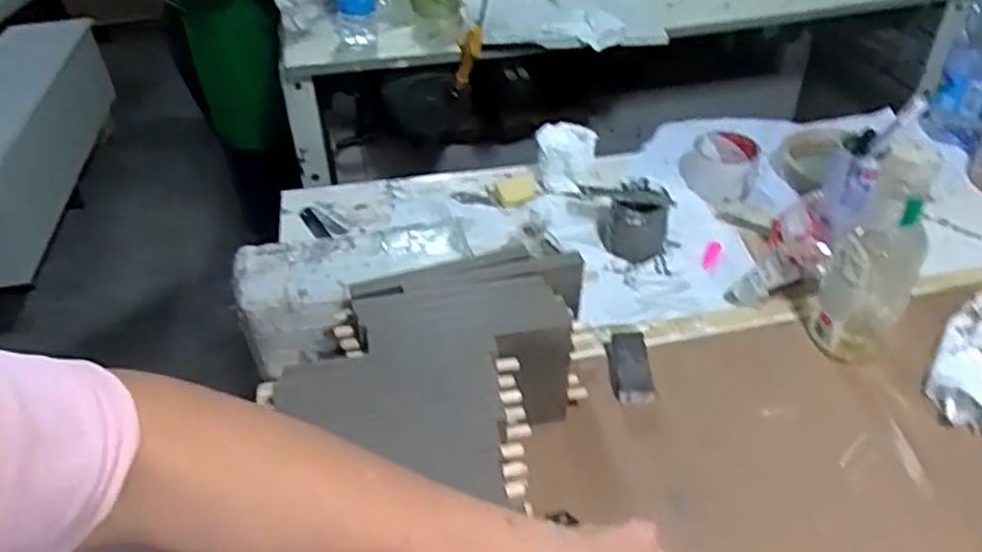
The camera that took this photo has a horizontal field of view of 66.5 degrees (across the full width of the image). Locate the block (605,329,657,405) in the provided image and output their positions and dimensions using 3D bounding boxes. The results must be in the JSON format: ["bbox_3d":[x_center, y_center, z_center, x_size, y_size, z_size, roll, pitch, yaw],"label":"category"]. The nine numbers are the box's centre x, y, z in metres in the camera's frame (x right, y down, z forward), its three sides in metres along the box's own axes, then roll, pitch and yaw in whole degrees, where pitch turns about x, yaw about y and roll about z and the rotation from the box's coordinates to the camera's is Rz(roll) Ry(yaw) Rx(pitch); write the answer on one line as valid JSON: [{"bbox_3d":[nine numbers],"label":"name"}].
[{"bbox_3d":[0.124,0.082,0.672,0.034,0.018,0.080,-1,39,1],"label":"block"}]

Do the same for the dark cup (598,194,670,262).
[{"bbox_3d":[0.158,-0.060,0.840,0.068,0.071,0.068,-1,39,1],"label":"dark cup"}]

